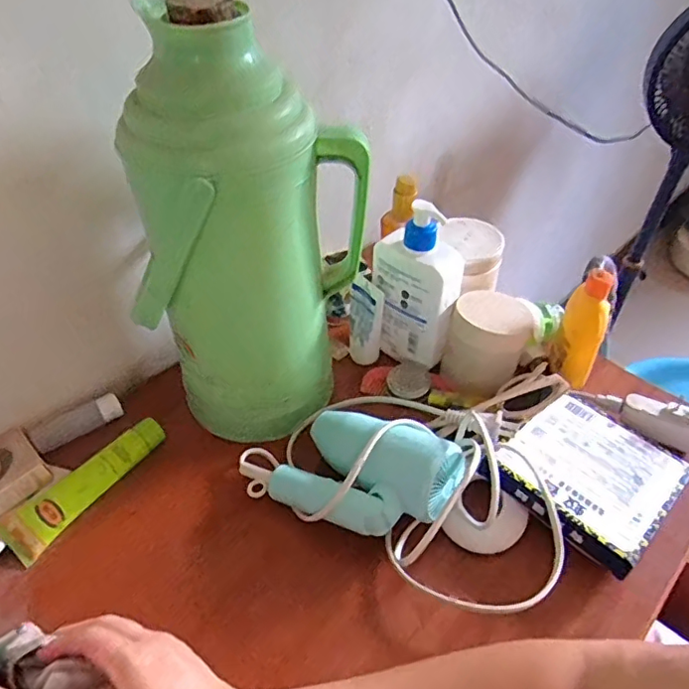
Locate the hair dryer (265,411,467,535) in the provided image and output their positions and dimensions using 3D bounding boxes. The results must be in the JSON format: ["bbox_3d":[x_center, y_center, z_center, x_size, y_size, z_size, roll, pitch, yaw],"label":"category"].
[{"bbox_3d":[0.019,0.111,0.481,0.143,0.075,0.096,23,49,22],"label":"hair dryer"}]

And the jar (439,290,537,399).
[{"bbox_3d":[0.148,-0.004,0.577,0.081,0.083,0.092,17,47,18],"label":"jar"}]

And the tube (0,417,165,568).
[{"bbox_3d":[-0.233,0.124,0.507,0.034,0.026,0.152,28,51,26],"label":"tube"}]

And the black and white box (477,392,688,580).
[{"bbox_3d":[0.221,0.109,0.497,0.131,0.022,0.144,33,53,29],"label":"black and white box"}]

